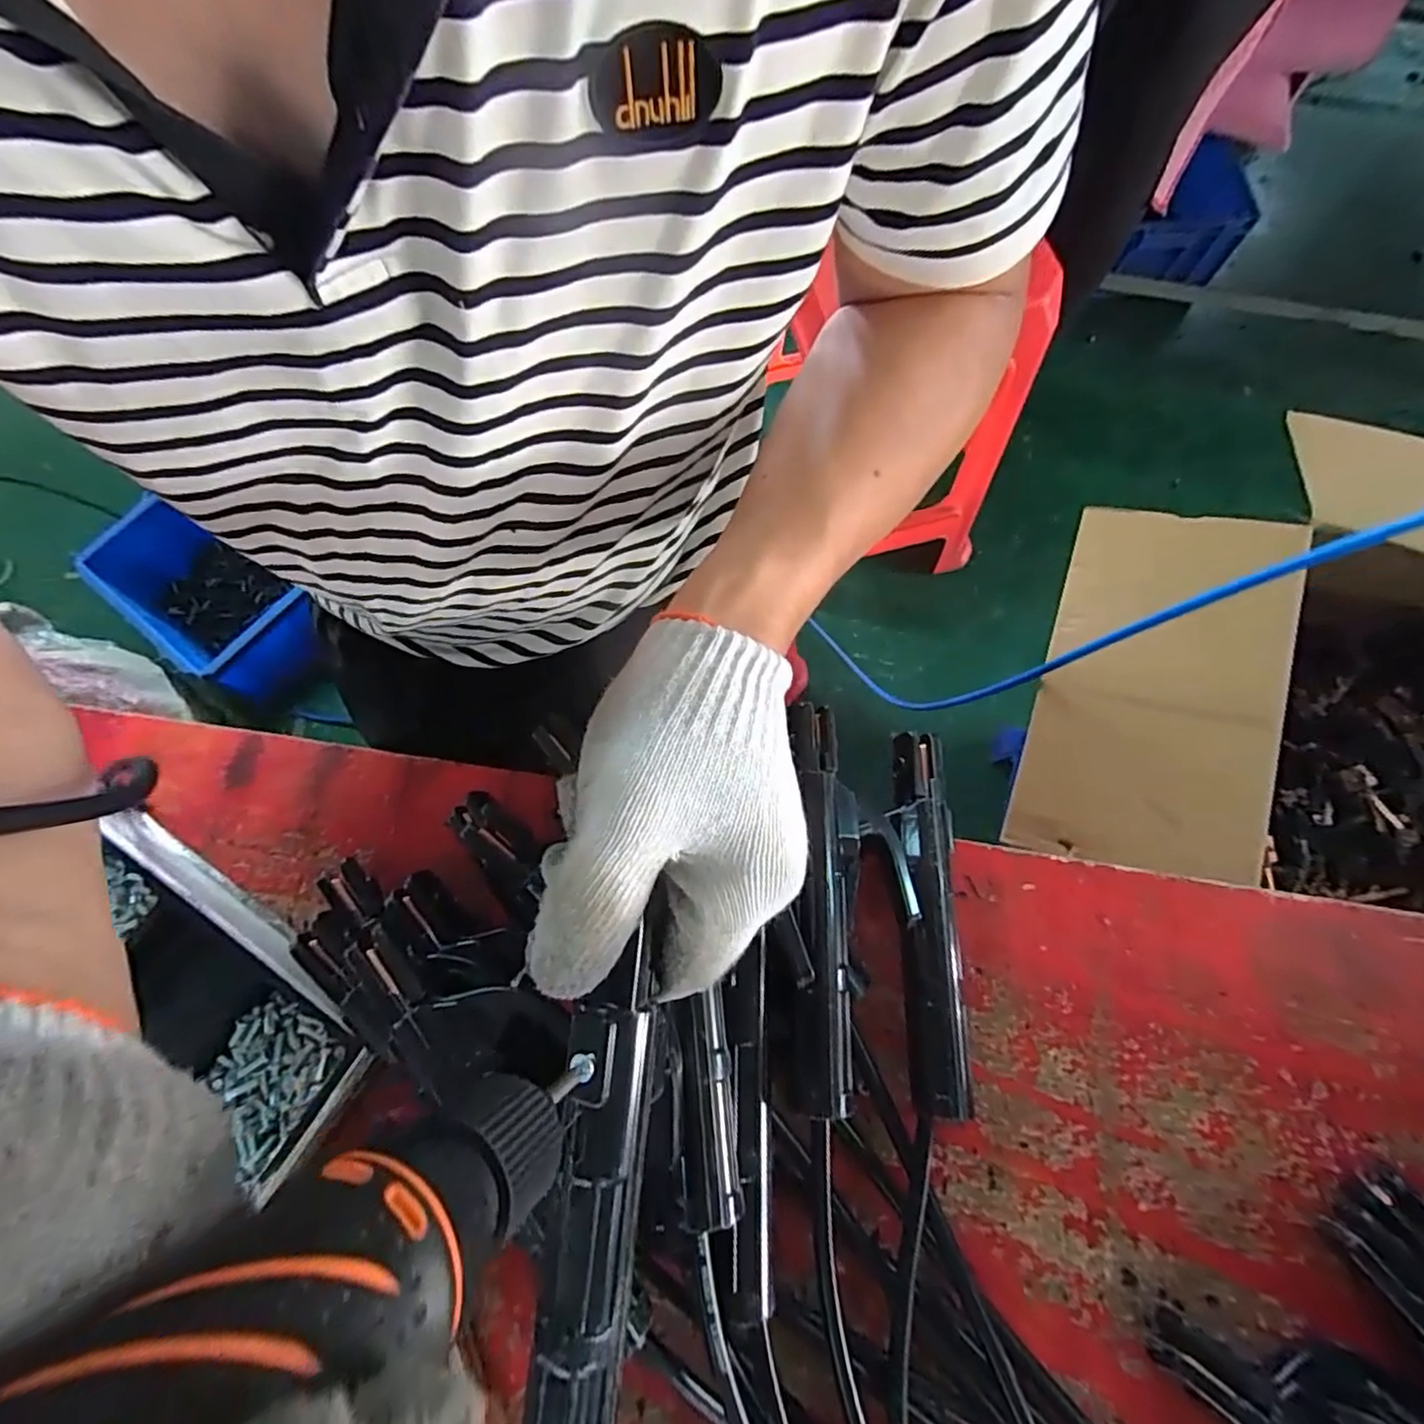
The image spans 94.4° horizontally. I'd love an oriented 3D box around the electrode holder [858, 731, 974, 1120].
[{"bbox_3d":[0.111,0.106,0.357,0.044,0.043,0.190,-2,73,1],"label":"electrode holder"}]

